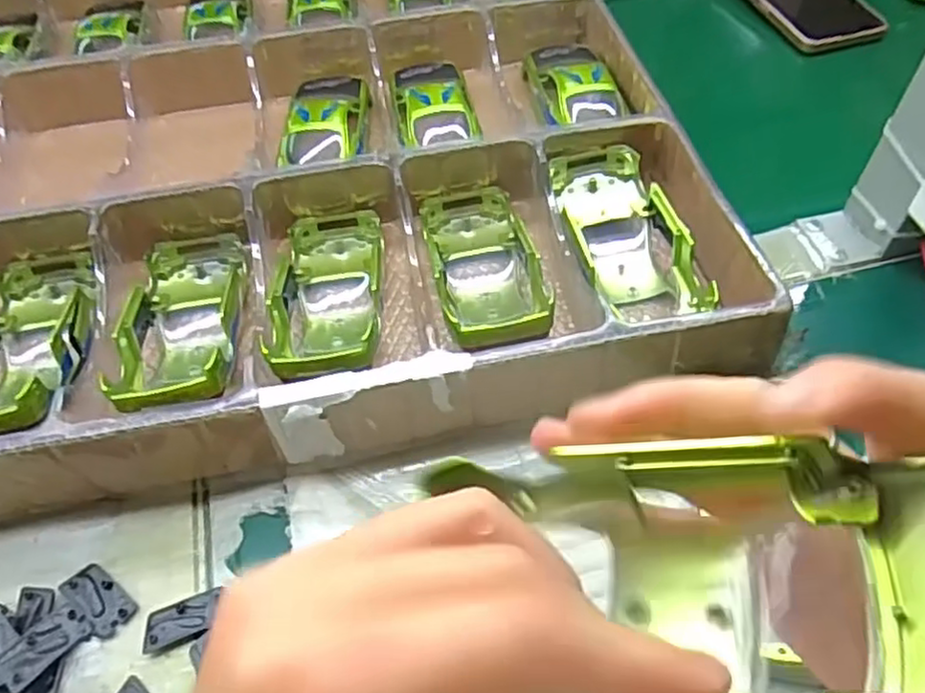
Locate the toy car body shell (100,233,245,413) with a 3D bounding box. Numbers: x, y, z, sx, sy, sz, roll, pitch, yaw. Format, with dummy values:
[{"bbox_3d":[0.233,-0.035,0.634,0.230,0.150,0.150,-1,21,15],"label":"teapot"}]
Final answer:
[{"bbox_3d":[-0.139,-0.011,0.356,0.055,0.039,0.133,-12,32,-5],"label":"toy car body shell"}]

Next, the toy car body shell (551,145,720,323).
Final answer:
[{"bbox_3d":[0.084,-0.062,0.379,0.057,0.033,0.118,-12,54,-7],"label":"toy car body shell"}]

